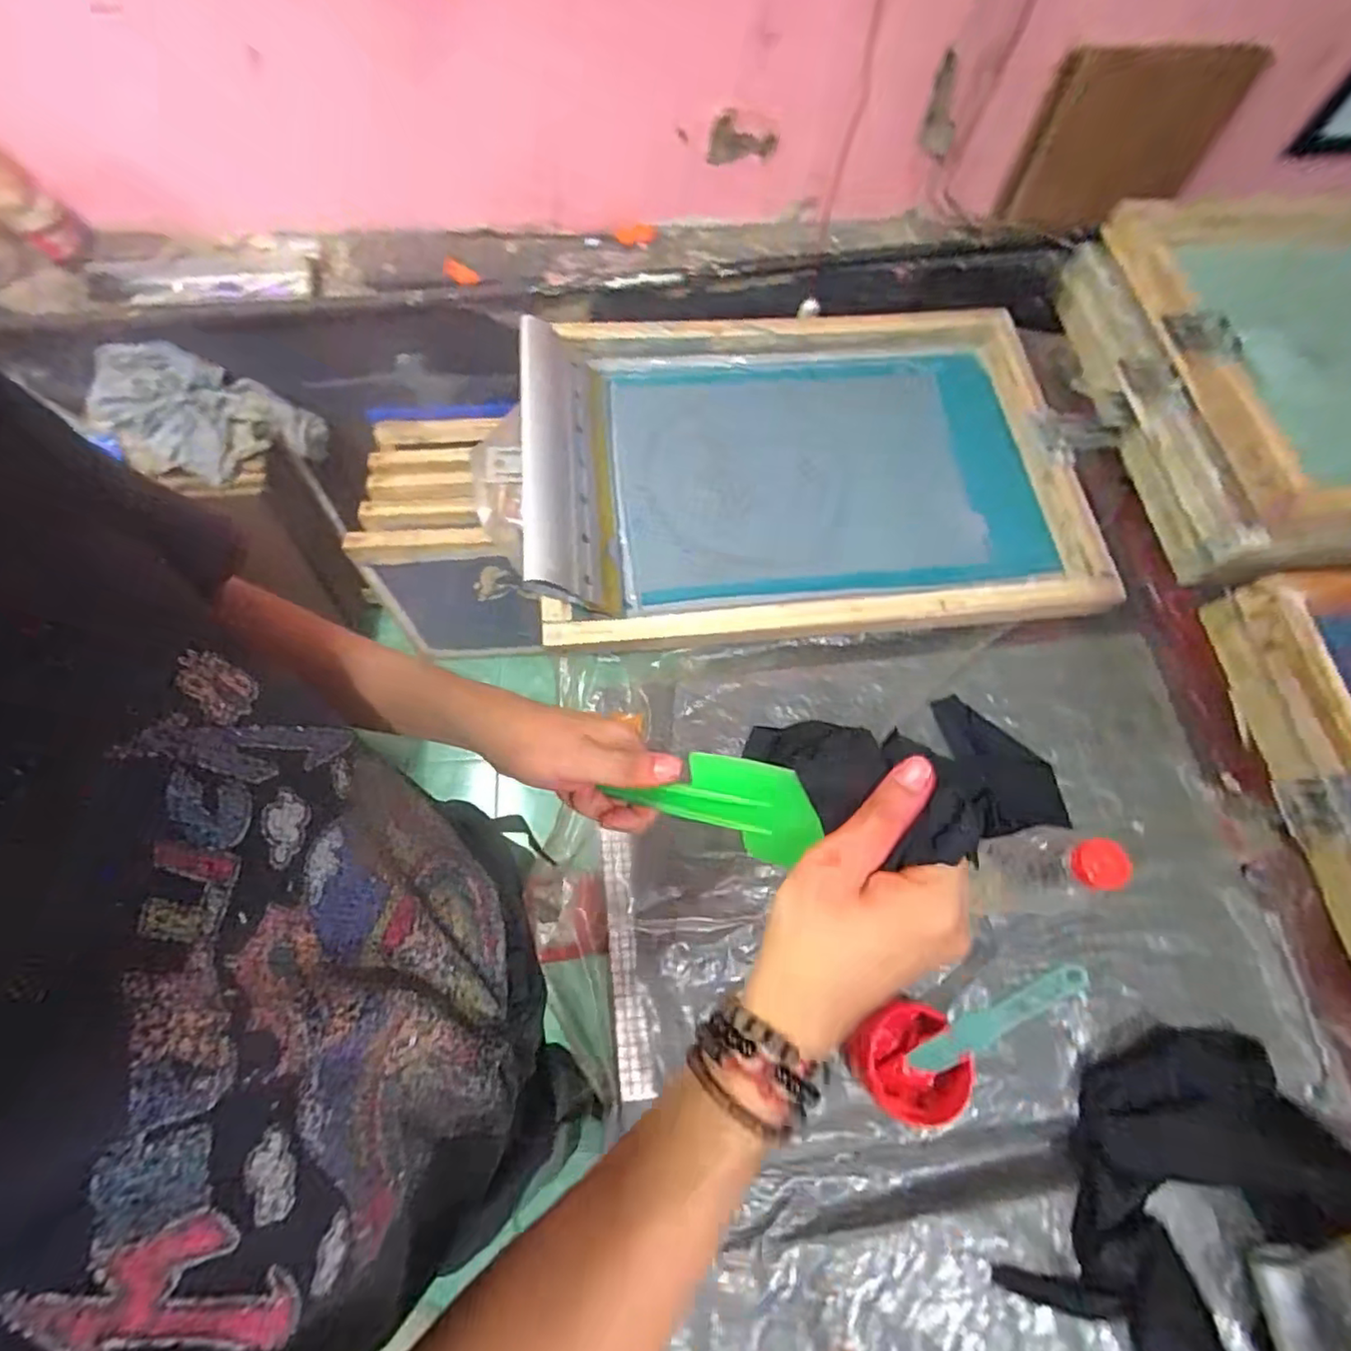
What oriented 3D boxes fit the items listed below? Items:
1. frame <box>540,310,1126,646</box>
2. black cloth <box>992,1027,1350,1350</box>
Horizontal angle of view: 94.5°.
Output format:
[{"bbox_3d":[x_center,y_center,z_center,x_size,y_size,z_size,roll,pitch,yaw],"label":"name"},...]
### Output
[{"bbox_3d":[0.173,-0.261,0.774,0.618,0.045,0.449,-4,70,-4],"label":"frame"},{"bbox_3d":[0.451,0.466,0.510,0.255,0.039,0.301,39,73,12],"label":"black cloth"}]

